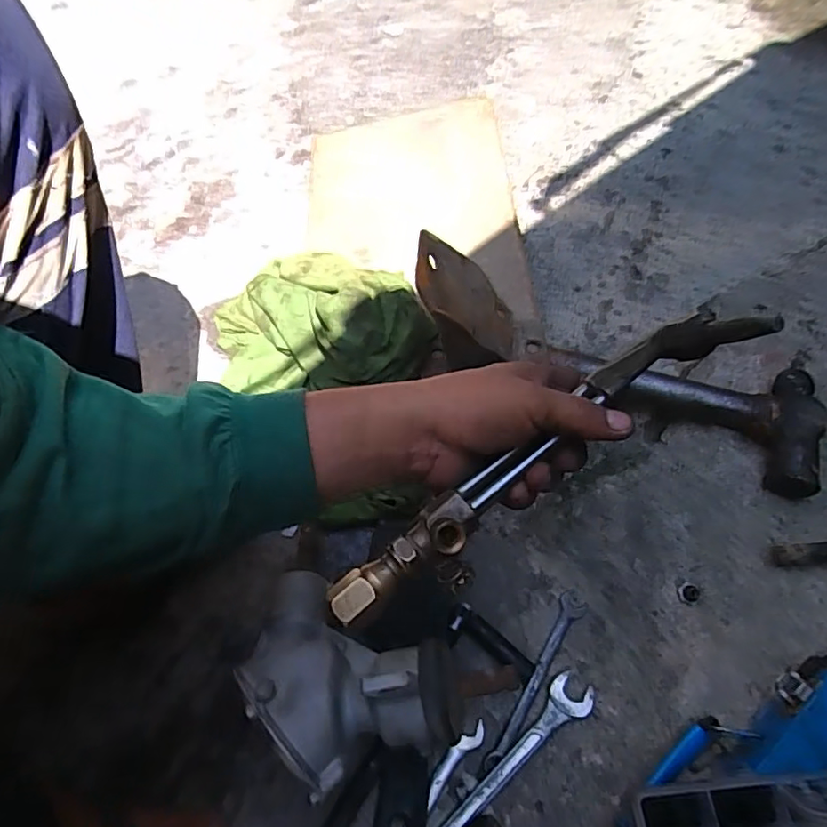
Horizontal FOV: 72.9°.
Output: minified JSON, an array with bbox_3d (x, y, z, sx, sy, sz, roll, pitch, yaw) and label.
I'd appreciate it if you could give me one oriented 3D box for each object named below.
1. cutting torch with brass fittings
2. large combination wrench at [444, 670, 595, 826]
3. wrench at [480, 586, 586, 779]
[{"bbox_3d":[0.063,0.024,0.307,0.262,0.062,0.046,-36,65,-7],"label":"cutting torch with brass fittings"},{"bbox_3d":[0.063,0.282,0.426,0.200,0.007,0.031,-40,66,-18],"label":"large combination wrench"},{"bbox_3d":[0.100,0.222,0.467,0.021,0.004,0.160,30,67,18],"label":"wrench"}]

